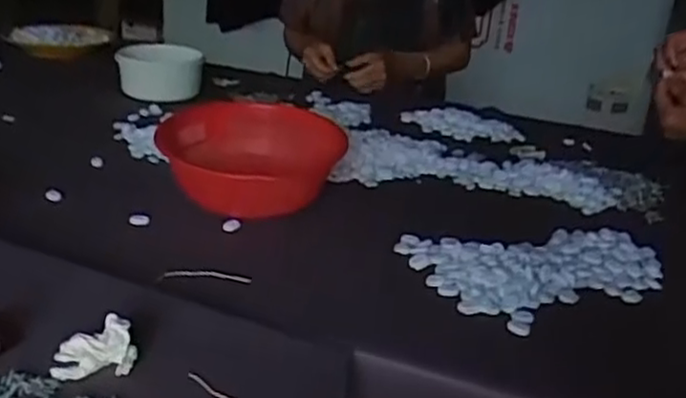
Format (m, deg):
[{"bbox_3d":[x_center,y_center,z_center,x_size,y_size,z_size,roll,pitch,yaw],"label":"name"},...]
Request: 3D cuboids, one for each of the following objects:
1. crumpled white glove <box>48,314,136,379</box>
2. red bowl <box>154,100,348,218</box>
[{"bbox_3d":[-0.196,0.116,0.573,0.061,0.036,0.029,-4,24,-22],"label":"crumpled white glove"},{"bbox_3d":[-0.125,-0.049,0.922,0.198,0.094,0.233,20,26,30],"label":"red bowl"}]

